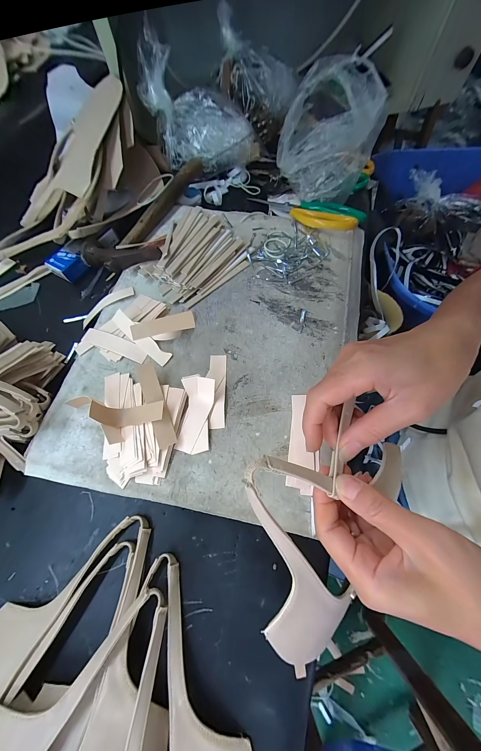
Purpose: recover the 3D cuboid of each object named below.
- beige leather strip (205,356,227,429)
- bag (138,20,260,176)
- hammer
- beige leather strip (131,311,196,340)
[{"bbox_3d":[-0.026,0.014,0.267,0.019,0.005,0.082,-1,67,2],"label":"beige leather strip"},{"bbox_3d":[-0.061,-0.405,0.381,0.156,0.112,0.101,-9,67,-1],"label":"bag"},{"bbox_3d":[-0.147,-0.254,0.367,0.130,0.032,0.232,7,68,6],"label":"hammer"},{"bbox_3d":[-0.086,-0.054,0.274,0.082,0.017,0.005,-7,24,21],"label":"beige leather strip"}]

